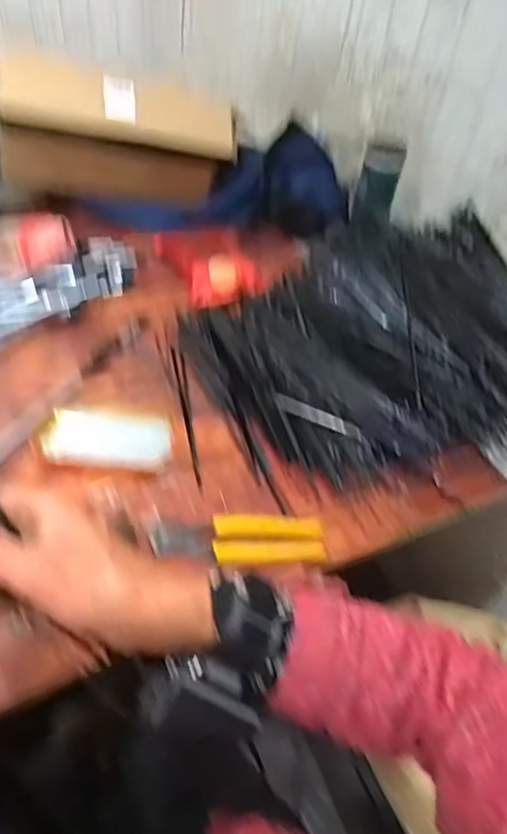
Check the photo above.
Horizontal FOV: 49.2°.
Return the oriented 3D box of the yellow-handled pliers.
[{"bbox_3d":[-0.012,0.115,0.534,0.161,0.023,0.047,-2,47,-8],"label":"yellow-handled pliers"}]

